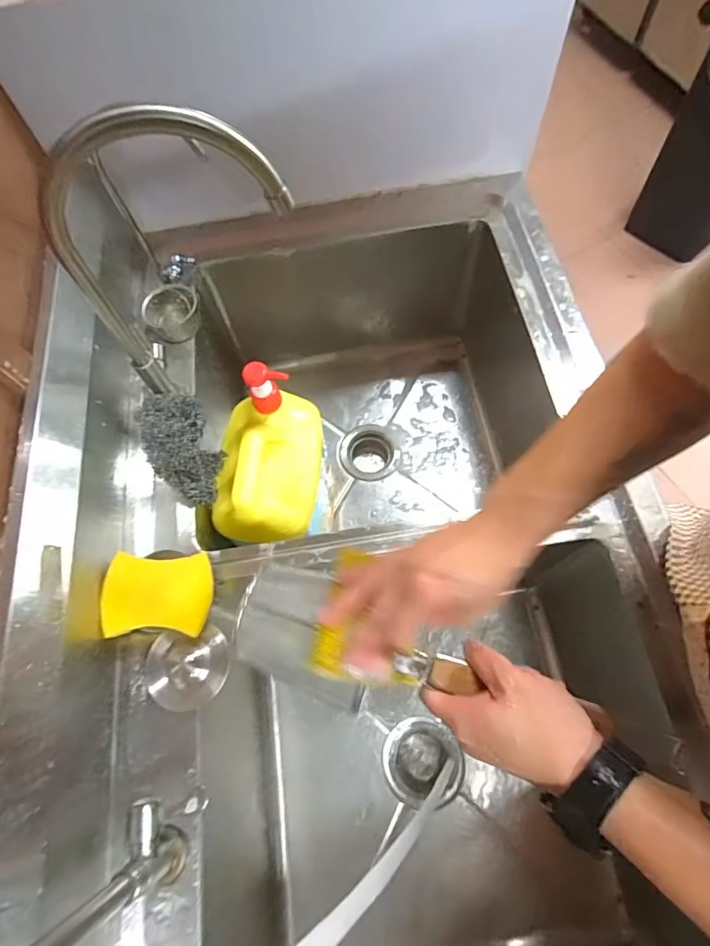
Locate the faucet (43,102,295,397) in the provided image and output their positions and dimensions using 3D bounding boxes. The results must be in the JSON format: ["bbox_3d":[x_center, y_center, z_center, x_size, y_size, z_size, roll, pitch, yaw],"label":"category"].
[{"bbox_3d":[-0.169,-0.203,0.487,0.224,0.305,0.048,-17,67,-5],"label":"faucet"}]

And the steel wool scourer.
[{"bbox_3d":[-0.208,-0.032,0.574,0.078,0.036,0.143,-29,69,-10],"label":"steel wool scourer"}]

